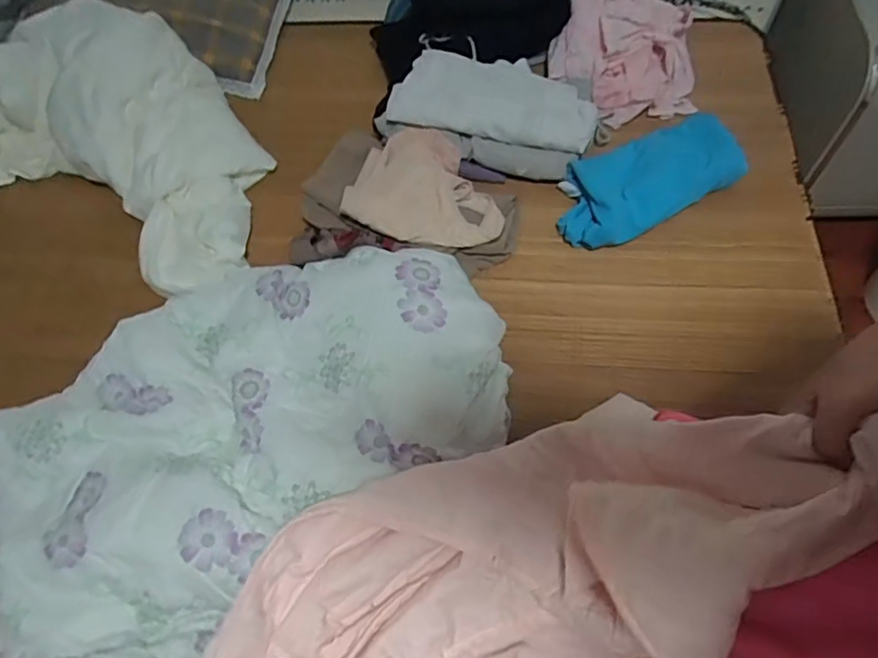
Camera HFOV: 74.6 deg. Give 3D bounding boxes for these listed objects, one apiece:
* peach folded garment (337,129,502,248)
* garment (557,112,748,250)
[{"bbox_3d":[-0.010,-0.223,0.967,0.246,0.070,0.220,20,63,15],"label":"peach folded garment"},{"bbox_3d":[0.361,-0.262,0.987,0.367,0.048,0.155,-26,61,-11],"label":"garment"}]

